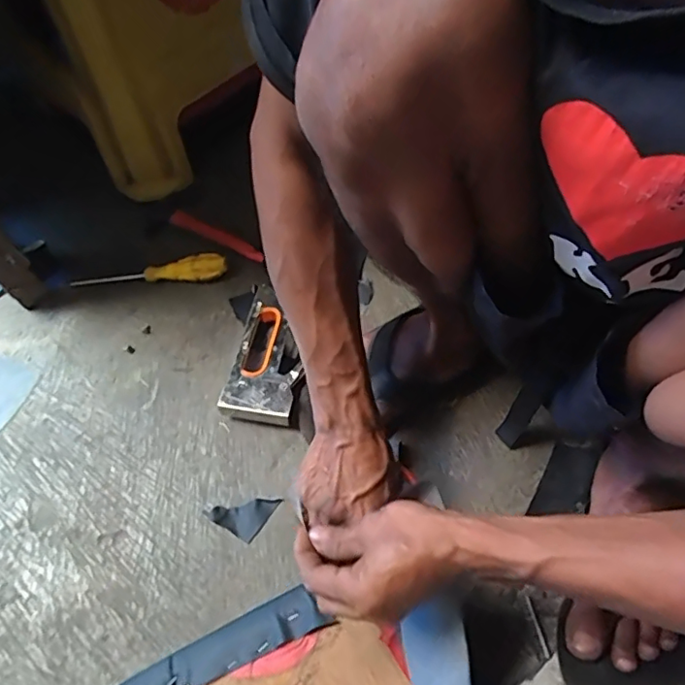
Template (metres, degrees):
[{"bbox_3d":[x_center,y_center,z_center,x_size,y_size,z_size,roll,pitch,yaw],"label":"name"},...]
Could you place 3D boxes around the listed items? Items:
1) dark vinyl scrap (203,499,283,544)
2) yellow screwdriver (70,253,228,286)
[{"bbox_3d":[-0.102,0.174,0.577,0.053,0.005,0.056,31,65,19],"label":"dark vinyl scrap"},{"bbox_3d":[-0.253,-0.094,0.727,0.204,0.031,0.026,-2,59,1],"label":"yellow screwdriver"}]

